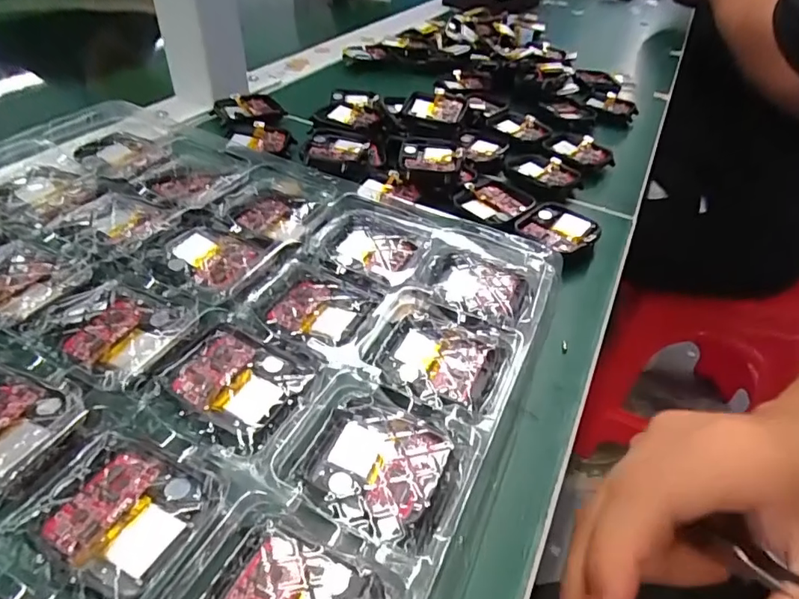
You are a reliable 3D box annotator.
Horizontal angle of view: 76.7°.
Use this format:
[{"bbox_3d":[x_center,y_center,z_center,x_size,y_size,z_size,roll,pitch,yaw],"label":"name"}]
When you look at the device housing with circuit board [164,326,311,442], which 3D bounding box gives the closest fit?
[{"bbox_3d":[-0.057,0.029,0.178,0.044,0.009,0.035,21,44,17],"label":"device housing with circuit board"}]

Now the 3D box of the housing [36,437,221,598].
[{"bbox_3d":[-0.078,0.061,0.147,0.037,0.008,0.038,16,43,13],"label":"housing"}]

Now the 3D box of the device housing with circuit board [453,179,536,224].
[{"bbox_3d":[0.056,-0.057,0.289,0.037,0.005,0.043,34,49,29],"label":"device housing with circuit board"}]

